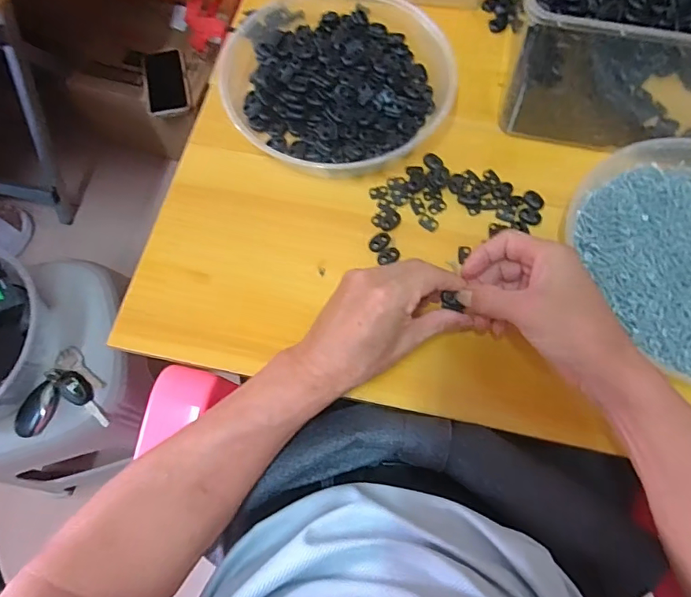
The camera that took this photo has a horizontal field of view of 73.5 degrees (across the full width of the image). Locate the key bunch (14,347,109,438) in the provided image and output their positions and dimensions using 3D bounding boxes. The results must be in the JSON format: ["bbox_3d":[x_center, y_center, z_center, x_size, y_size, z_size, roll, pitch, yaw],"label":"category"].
[{"bbox_3d":[-0.350,0.111,0.573,0.096,0.023,0.104,-6,70,-2],"label":"key bunch"}]

